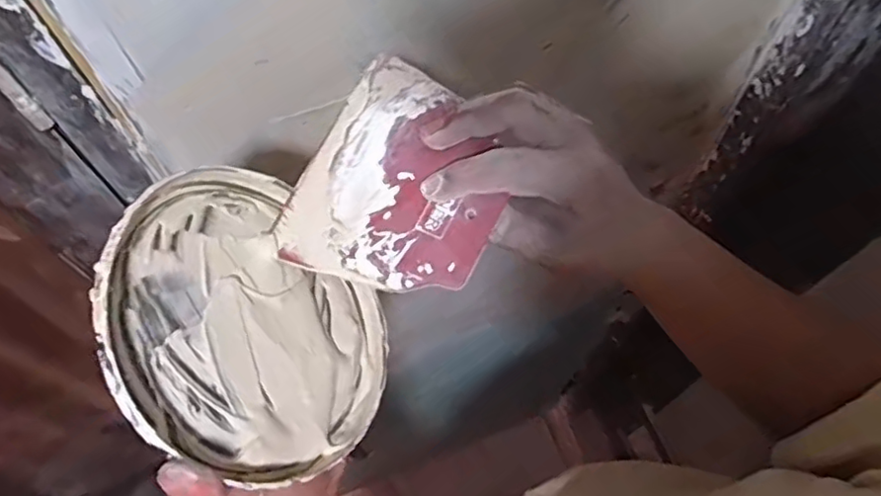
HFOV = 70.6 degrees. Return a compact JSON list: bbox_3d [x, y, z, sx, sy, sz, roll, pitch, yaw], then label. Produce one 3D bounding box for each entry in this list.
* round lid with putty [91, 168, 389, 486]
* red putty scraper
[{"bbox_3d":[-0.087,0.037,0.298,0.147,0.011,0.134,30,47,-38],"label":"round lid with putty"},{"bbox_3d":[-0.019,-0.033,0.320,0.102,0.005,0.117,26,80,16],"label":"red putty scraper"}]

